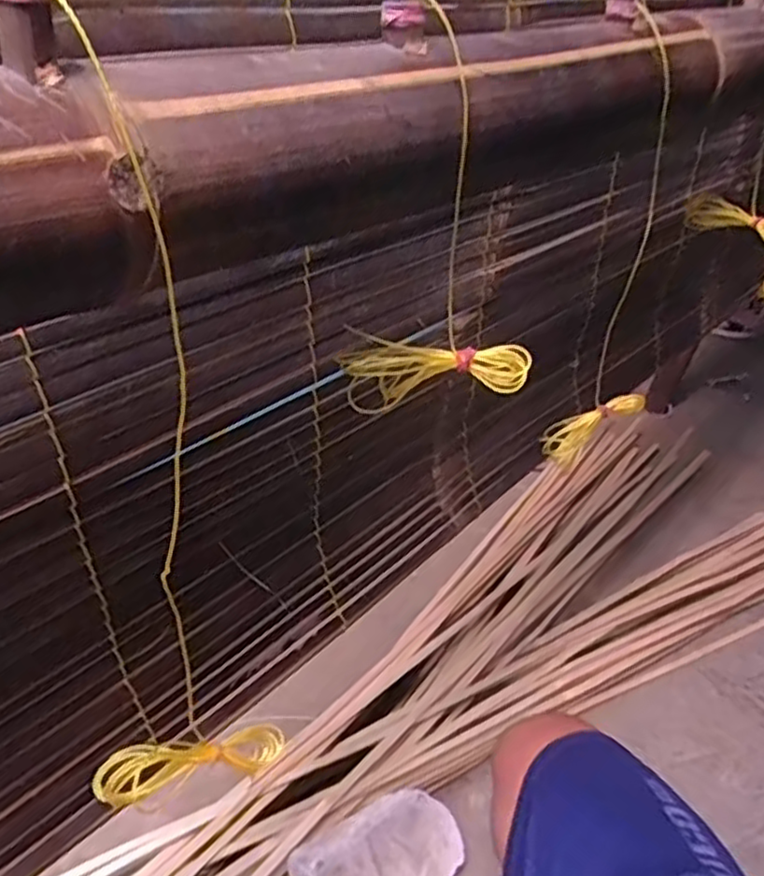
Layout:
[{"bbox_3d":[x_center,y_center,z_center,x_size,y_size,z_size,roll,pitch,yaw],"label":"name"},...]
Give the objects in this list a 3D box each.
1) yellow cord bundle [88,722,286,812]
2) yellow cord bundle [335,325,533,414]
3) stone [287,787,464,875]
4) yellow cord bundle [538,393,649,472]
[{"bbox_3d":[-0.092,0.163,0.363,0.095,0.023,0.030,3,27,-40],"label":"yellow cord bundle"},{"bbox_3d":[0.027,-0.036,0.357,0.091,0.045,0.022,1,32,18],"label":"yellow cord bundle"},{"bbox_3d":[0.003,0.488,0.810,0.202,0.104,0.117,-23,42,-34],"label":"stone"},{"bbox_3d":[0.151,-0.011,0.519,0.080,0.018,0.041,-33,41,-2],"label":"yellow cord bundle"}]

